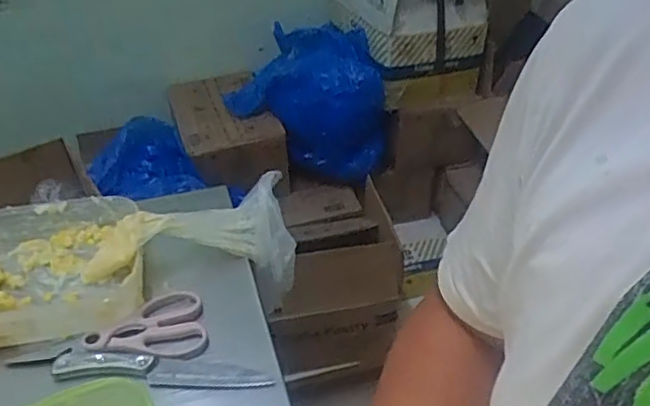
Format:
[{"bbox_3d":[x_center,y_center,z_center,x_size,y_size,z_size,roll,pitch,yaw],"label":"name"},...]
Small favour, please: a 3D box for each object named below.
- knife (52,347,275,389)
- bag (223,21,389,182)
[{"bbox_3d":[-0.156,0.158,0.599,0.204,0.009,0.030,5,38,6],"label":"knife"},{"bbox_3d":[-0.041,-0.260,1.689,0.413,0.350,0.241,5,38,6],"label":"bag"}]

